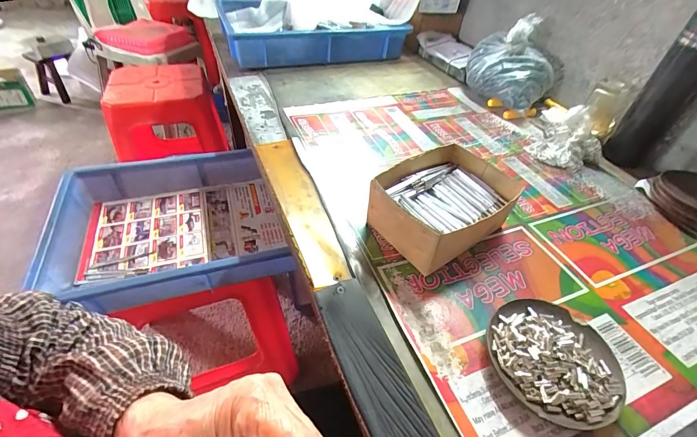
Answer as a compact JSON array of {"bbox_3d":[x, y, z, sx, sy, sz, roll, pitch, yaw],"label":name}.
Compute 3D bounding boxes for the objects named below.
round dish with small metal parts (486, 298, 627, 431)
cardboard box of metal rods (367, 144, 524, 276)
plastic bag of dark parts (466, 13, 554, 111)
[{"bbox_3d":[0.189,0.128,0.311,0.109,0.027,0.111,1,46,-1],"label":"round dish with small metal parts"},{"bbox_3d":[0.115,-0.015,0.417,0.151,0.073,0.124,-28,53,-27],"label":"cardboard box of metal rods"},{"bbox_3d":[0.321,-0.307,0.669,0.104,0.137,0.178,-20,50,-21],"label":"plastic bag of dark parts"}]

